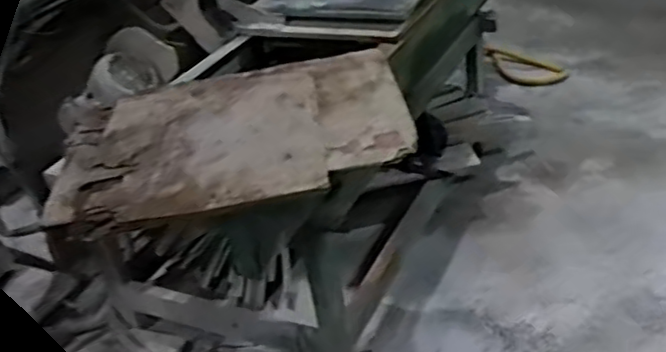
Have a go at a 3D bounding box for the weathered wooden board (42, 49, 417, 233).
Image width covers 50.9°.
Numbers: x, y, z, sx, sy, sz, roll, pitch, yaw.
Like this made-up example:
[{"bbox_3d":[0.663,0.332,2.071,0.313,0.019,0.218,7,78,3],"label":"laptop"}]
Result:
[{"bbox_3d":[-0.209,-0.090,1.470,0.741,0.074,0.589,-12,32,-5],"label":"weathered wooden board"}]

